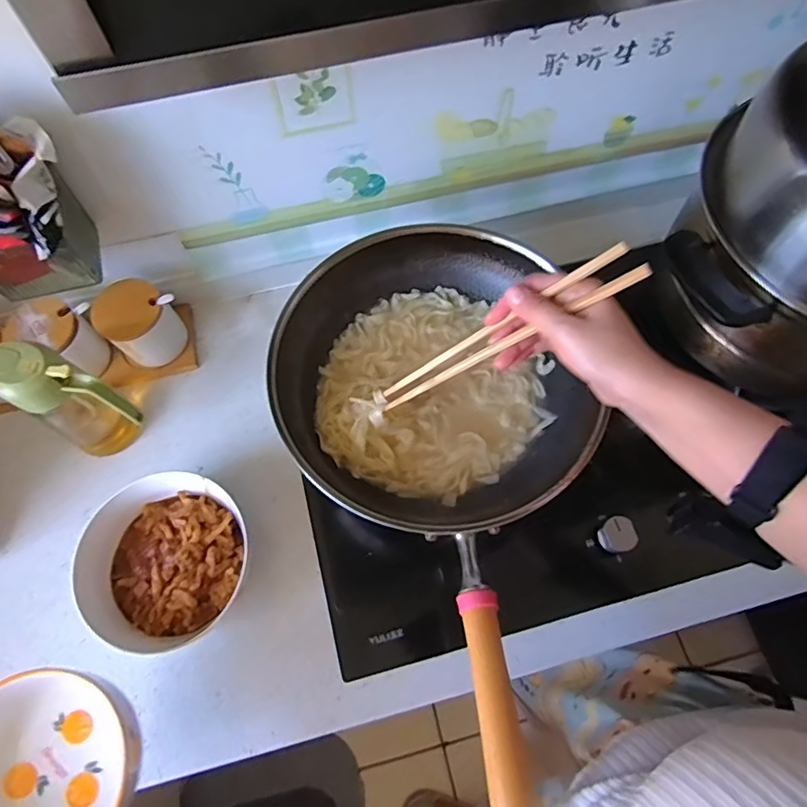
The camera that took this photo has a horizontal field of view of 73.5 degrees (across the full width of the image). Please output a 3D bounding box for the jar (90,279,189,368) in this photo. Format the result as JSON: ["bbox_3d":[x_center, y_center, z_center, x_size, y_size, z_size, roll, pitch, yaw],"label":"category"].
[{"bbox_3d":[-0.320,-0.100,0.659,0.074,0.093,0.080,0,67,0],"label":"jar"}]

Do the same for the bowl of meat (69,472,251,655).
[{"bbox_3d":[-0.253,0.165,0.580,0.160,0.062,0.169,0,67,0],"label":"bowl of meat"}]

